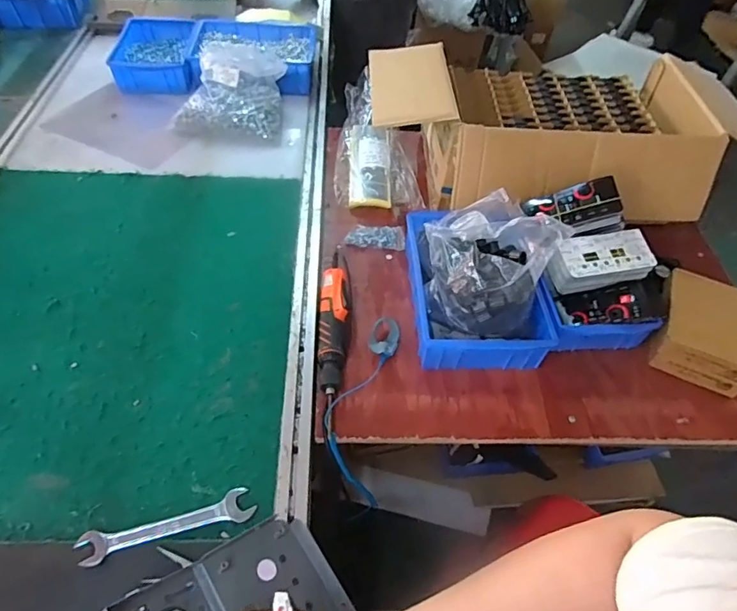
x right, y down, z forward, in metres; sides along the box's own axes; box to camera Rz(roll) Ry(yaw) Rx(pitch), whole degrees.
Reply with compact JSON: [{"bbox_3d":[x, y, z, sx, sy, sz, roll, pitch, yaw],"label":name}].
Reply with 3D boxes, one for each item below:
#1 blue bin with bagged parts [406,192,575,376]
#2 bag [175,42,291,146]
[{"bbox_3d":[0.181,-0.070,0.811,0.205,0.192,0.282,0,50,-6],"label":"blue bin with bagged parts"},{"bbox_3d":[-0.308,-0.476,1.108,0.233,0.128,0.184,2,50,-4],"label":"bag"}]

